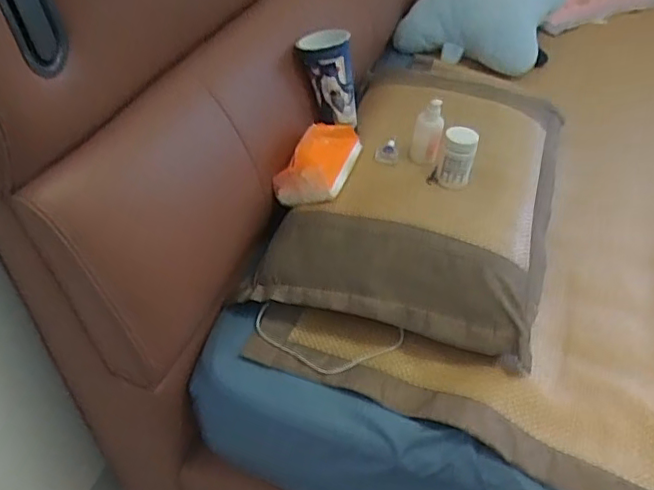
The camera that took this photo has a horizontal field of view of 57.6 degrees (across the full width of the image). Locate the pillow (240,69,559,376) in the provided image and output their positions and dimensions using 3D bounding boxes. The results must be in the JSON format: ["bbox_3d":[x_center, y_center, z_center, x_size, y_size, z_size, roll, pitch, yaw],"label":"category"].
[{"bbox_3d":[0.187,-0.103,1.034,0.404,0.132,0.657,17,45,11],"label":"pillow"}]

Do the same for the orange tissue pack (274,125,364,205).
[{"bbox_3d":[-0.002,-0.138,0.936,0.090,0.063,0.169,22,46,16],"label":"orange tissue pack"}]

